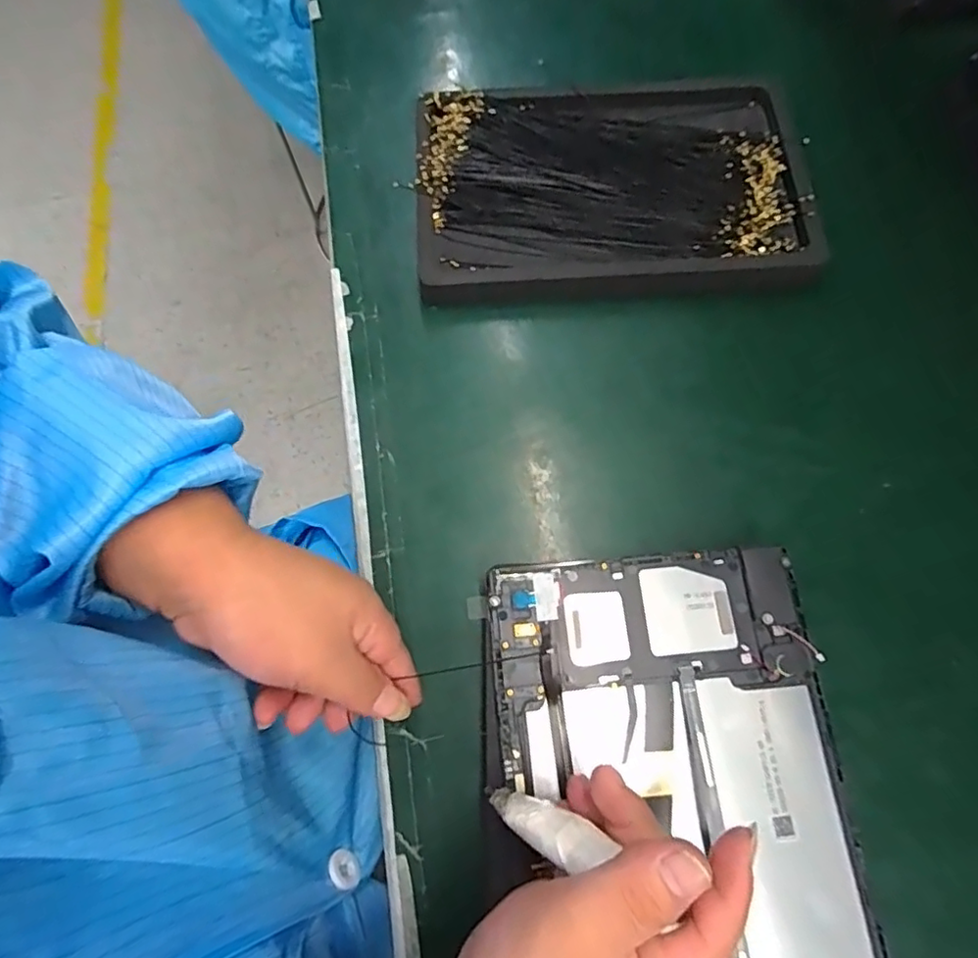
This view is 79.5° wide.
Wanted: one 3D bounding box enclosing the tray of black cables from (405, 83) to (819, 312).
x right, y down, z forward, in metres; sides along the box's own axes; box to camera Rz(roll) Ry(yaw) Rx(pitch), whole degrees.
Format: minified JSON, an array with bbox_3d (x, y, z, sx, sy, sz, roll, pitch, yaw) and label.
[{"bbox_3d":[0.077,-0.189,0.377,0.240,0.021,0.156,-3,71,1],"label":"tray of black cables"}]

